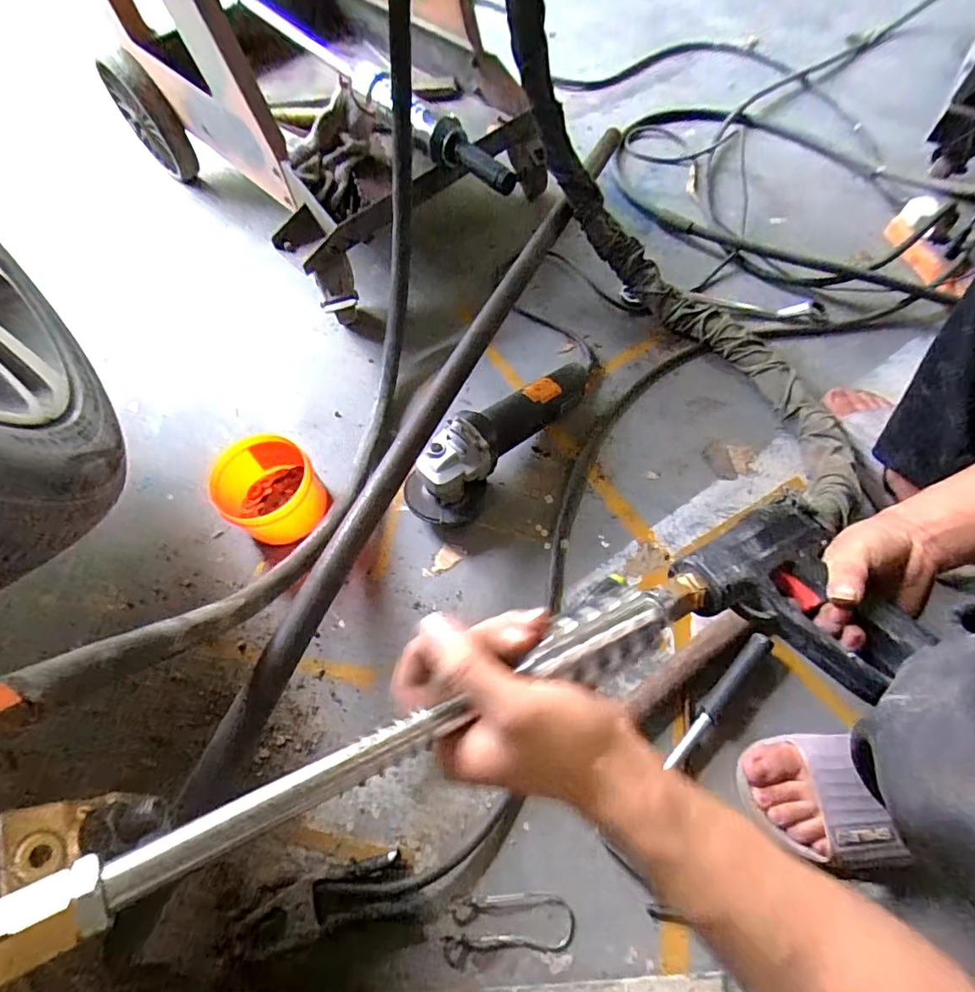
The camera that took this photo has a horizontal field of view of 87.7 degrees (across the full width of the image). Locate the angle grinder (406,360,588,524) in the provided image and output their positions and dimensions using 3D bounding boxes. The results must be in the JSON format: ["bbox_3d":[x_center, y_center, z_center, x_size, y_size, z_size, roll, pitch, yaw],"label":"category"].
[{"bbox_3d":[0.017,-0.081,0.629,0.077,0.101,0.279,39,72,19],"label":"angle grinder"}]

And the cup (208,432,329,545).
[{"bbox_3d":[-0.264,-0.008,0.615,0.104,0.087,0.111,-1,64,3],"label":"cup"}]

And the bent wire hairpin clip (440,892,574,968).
[{"bbox_3d":[0.019,0.383,0.453,0.114,0.008,0.048,-6,64,0],"label":"bent wire hairpin clip"}]

